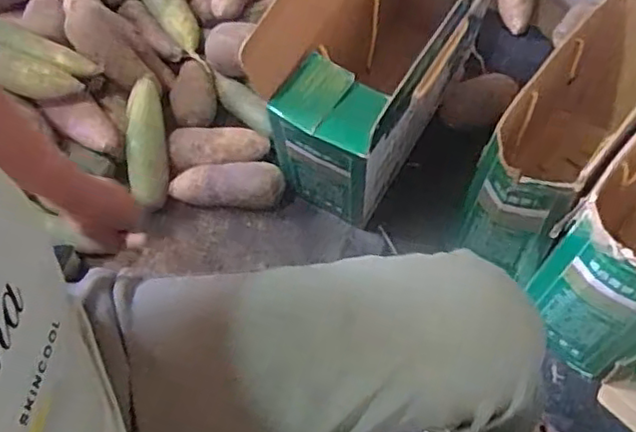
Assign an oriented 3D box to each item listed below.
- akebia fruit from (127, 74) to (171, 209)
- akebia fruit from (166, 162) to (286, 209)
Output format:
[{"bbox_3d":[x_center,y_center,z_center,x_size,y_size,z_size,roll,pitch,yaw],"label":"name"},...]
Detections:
[{"bbox_3d":[-0.260,-0.114,0.982,0.057,0.067,0.209,-4,82,-5],"label":"akebia fruit"},{"bbox_3d":[-0.137,-0.043,0.977,0.169,0.047,0.061,-2,56,-4],"label":"akebia fruit"}]

